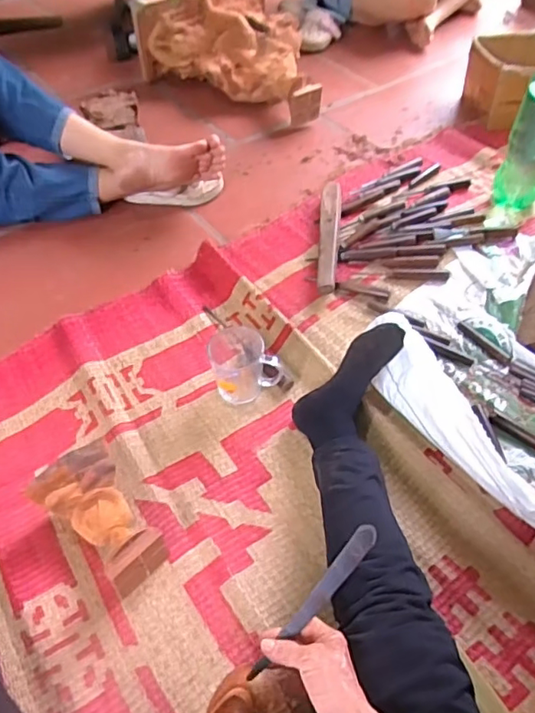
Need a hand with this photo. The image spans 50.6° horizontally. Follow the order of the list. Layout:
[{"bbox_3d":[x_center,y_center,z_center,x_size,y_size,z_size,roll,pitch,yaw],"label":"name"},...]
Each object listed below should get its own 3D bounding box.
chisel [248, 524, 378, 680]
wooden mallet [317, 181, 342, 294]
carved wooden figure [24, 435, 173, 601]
[{"bbox_3d":[0.048,0.256,0.591,0.021,0.010,0.197,39,87,26],"label":"chisel"},{"bbox_3d":[0.124,-0.240,1.144,0.041,0.040,0.321,5,52,4],"label":"wooden mallet"},{"bbox_3d":[-0.218,0.216,0.751,0.110,0.088,0.180,-33,59,-24],"label":"carved wooden figure"}]

